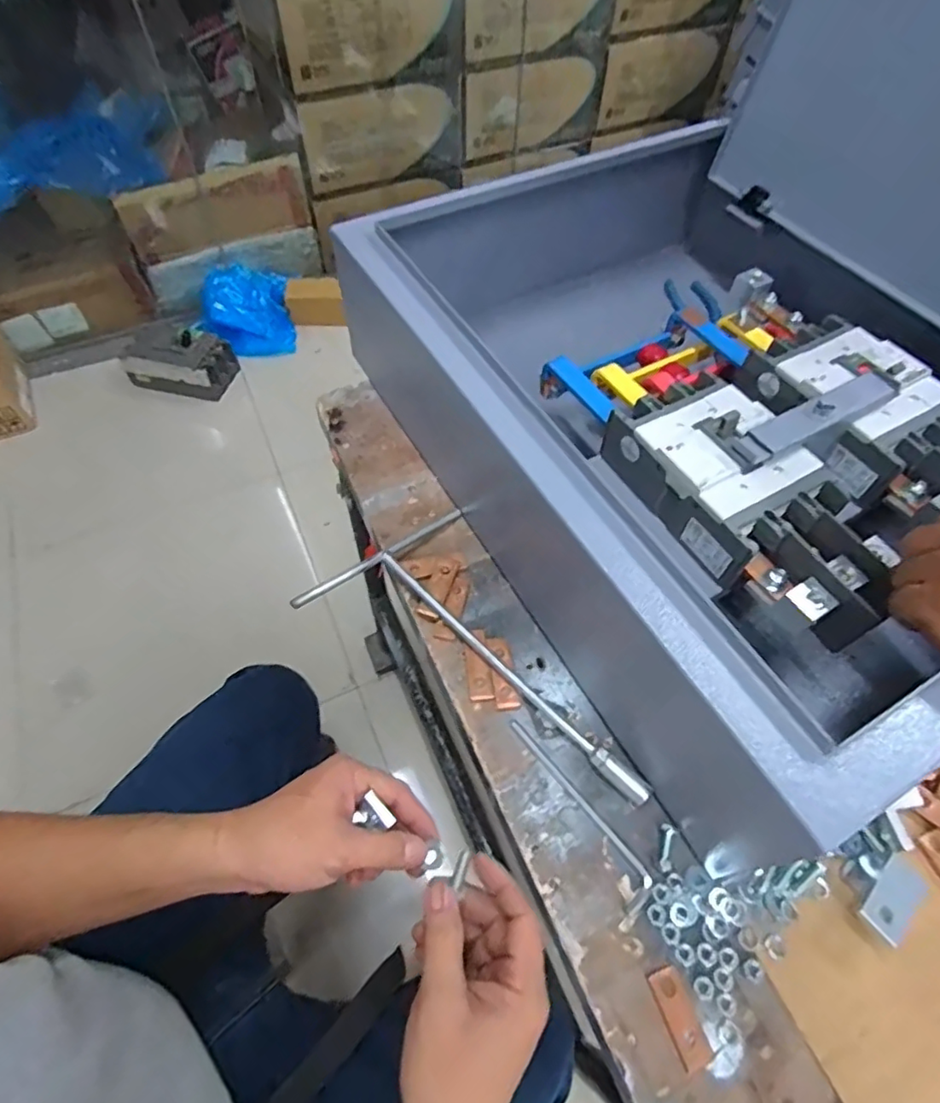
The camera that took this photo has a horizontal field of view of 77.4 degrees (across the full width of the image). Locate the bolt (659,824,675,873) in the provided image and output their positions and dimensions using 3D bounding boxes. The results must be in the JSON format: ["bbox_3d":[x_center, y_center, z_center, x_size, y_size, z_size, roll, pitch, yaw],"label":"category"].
[{"bbox_3d":[0.136,0.204,0.405,0.008,0.004,0.031,11,58,7],"label":"bolt"}]

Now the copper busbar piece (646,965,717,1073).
[{"bbox_3d":[0.127,0.281,0.354,0.020,0.004,0.048,-17,59,-11],"label":"copper busbar piece"}]

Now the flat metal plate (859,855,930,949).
[{"bbox_3d":[0.266,0.217,0.366,0.048,0.005,0.025,-37,63,-22],"label":"flat metal plate"}]

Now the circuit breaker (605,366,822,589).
[{"bbox_3d":[0.197,-0.068,0.473,0.113,0.062,0.159,-26,61,-16],"label":"circuit breaker"}]

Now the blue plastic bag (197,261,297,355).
[{"bbox_3d":[-0.622,-0.673,1.642,0.228,0.148,0.250,-9,58,-6],"label":"blue plastic bag"}]

